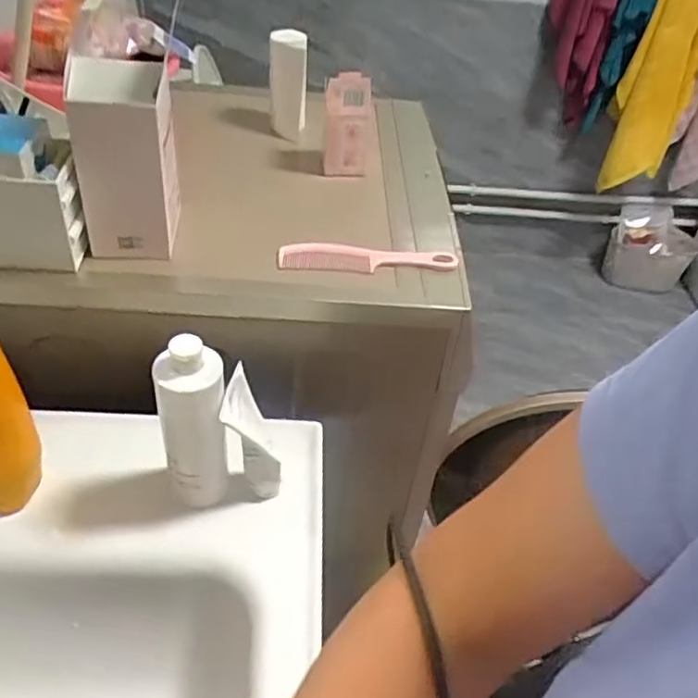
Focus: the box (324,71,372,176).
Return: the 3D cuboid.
[{"bbox_3d":[-0.003,-0.300,0.874,0.059,0.141,0.031,6,42,-1],"label":"box"}]

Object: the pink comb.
[{"bbox_3d":[0.024,-0.109,0.781,0.212,0.015,0.046,4,42,-3],"label":"pink comb"}]

